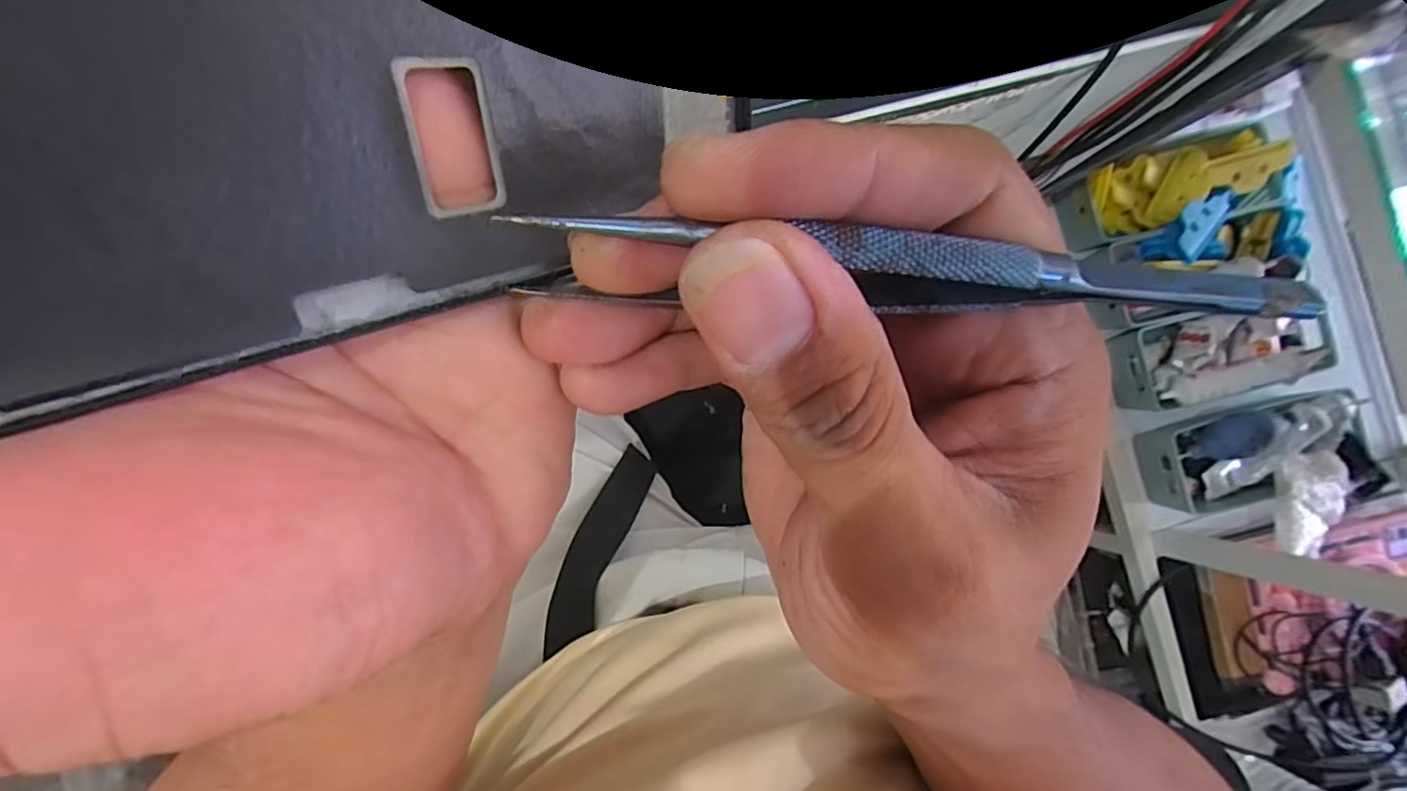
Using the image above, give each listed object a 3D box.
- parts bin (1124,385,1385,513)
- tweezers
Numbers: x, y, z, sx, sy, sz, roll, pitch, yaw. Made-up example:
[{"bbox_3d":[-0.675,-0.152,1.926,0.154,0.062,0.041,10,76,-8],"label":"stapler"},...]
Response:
[{"bbox_3d":[0.648,0.068,0.712,0.209,0.099,0.119,-13,88,-5],"label":"parts bin"},{"bbox_3d":[0.035,-0.018,0.096,0.126,0.014,0.011,3,87,-3],"label":"tweezers"}]

